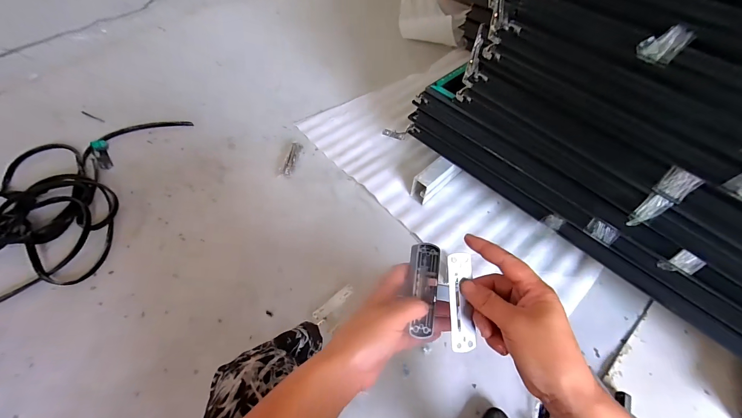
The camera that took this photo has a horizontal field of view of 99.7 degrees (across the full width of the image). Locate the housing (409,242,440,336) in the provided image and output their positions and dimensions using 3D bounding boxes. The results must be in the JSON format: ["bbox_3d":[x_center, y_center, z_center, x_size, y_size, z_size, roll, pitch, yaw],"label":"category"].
[{"bbox_3d":[0.060,0.087,0.346,0.033,0.016,0.097,4,74,0],"label":"housing"}]

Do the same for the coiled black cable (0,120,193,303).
[{"bbox_3d":[-0.996,-0.066,1.027,0.511,0.051,0.817,11,55,5],"label":"coiled black cable"}]

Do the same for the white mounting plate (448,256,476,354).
[{"bbox_3d":[0.091,0.093,0.314,0.026,0.006,0.095,-2,86,-4],"label":"white mounting plate"}]

